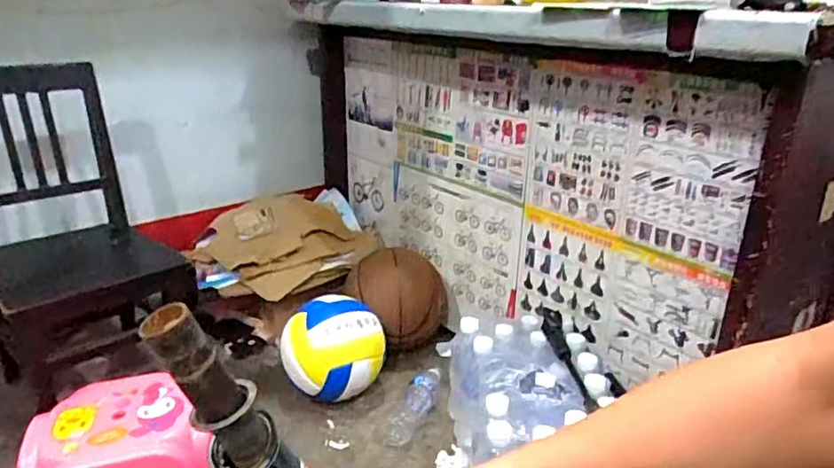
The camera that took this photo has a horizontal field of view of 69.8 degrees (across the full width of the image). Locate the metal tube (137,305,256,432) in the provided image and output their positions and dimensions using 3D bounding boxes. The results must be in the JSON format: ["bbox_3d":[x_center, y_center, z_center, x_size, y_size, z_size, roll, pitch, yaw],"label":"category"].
[{"bbox_3d":[-0.130,0.080,0.351,0.035,0.078,0.028,-24,24,2],"label":"metal tube"}]

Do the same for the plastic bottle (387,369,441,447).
[{"bbox_3d":[-0.002,0.331,1.181,0.060,0.053,0.205,11,24,21],"label":"plastic bottle"}]

